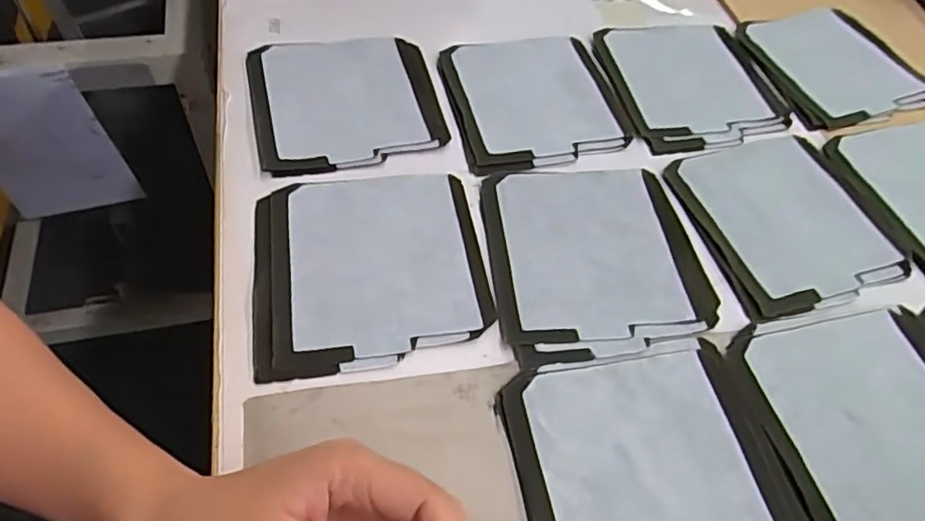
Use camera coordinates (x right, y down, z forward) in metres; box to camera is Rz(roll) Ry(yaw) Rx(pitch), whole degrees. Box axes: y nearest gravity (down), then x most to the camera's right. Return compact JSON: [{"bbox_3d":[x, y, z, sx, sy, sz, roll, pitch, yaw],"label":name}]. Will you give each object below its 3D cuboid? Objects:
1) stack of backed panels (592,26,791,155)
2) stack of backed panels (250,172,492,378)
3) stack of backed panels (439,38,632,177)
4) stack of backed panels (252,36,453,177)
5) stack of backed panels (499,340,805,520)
[{"bbox_3d":[0.192,-0.149,0.521,0.130,0.009,0.145,-6,54,-9],"label":"stack of backed panels"},{"bbox_3d":[-0.057,0.003,0.388,0.136,0.007,0.138,-7,54,-10],"label":"stack of backed panels"},{"bbox_3d":[0.056,-0.129,0.495,0.130,0.007,0.142,-8,54,-10],"label":"stack of backed panels"},{"bbox_3d":[-0.087,-0.121,0.471,0.133,0.011,0.136,-11,55,-13],"label":"stack of backed panels"},{"bbox_3d":[0.098,0.112,0.321,0.134,0.007,0.137,-8,54,-11],"label":"stack of backed panels"}]

